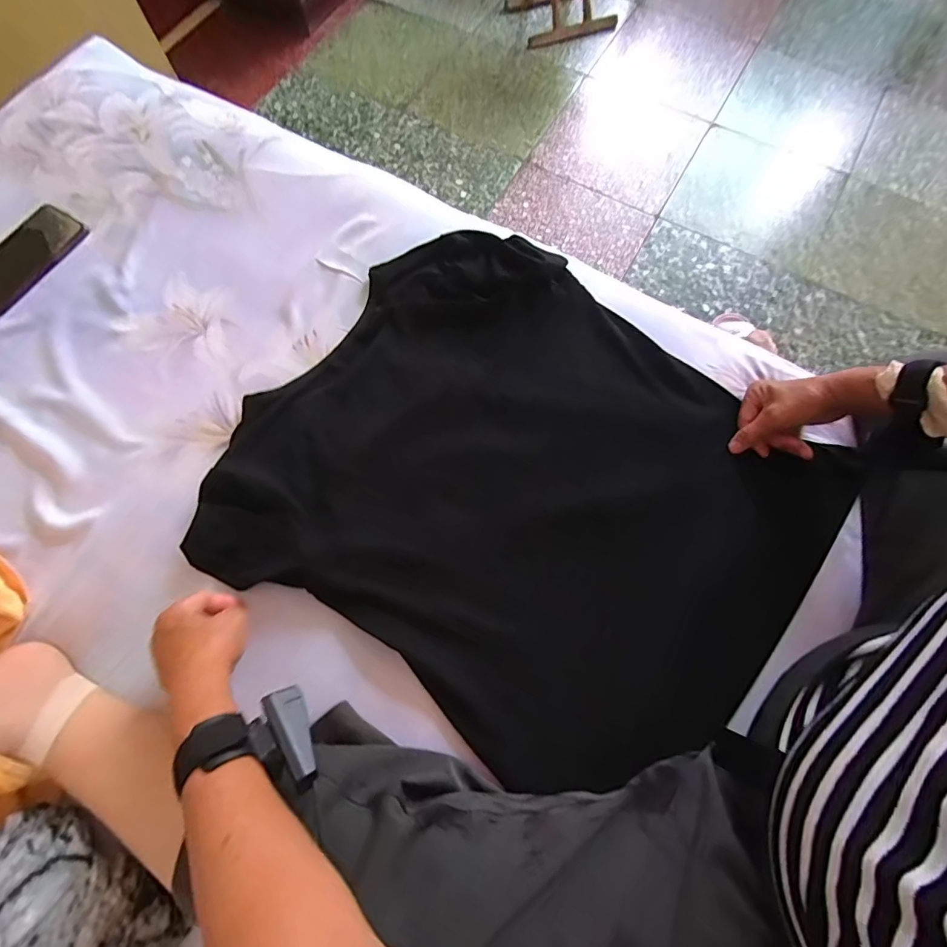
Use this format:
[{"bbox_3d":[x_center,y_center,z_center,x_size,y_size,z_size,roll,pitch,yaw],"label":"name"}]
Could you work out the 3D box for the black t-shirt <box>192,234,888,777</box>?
[{"bbox_3d":[0.052,0.020,0.509,0.560,0.049,0.470,38,77,6],"label":"black t-shirt"}]

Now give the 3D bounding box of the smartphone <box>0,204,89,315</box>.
[{"bbox_3d":[-0.564,-0.271,0.588,0.076,0.010,0.153,29,73,8],"label":"smartphone"}]

